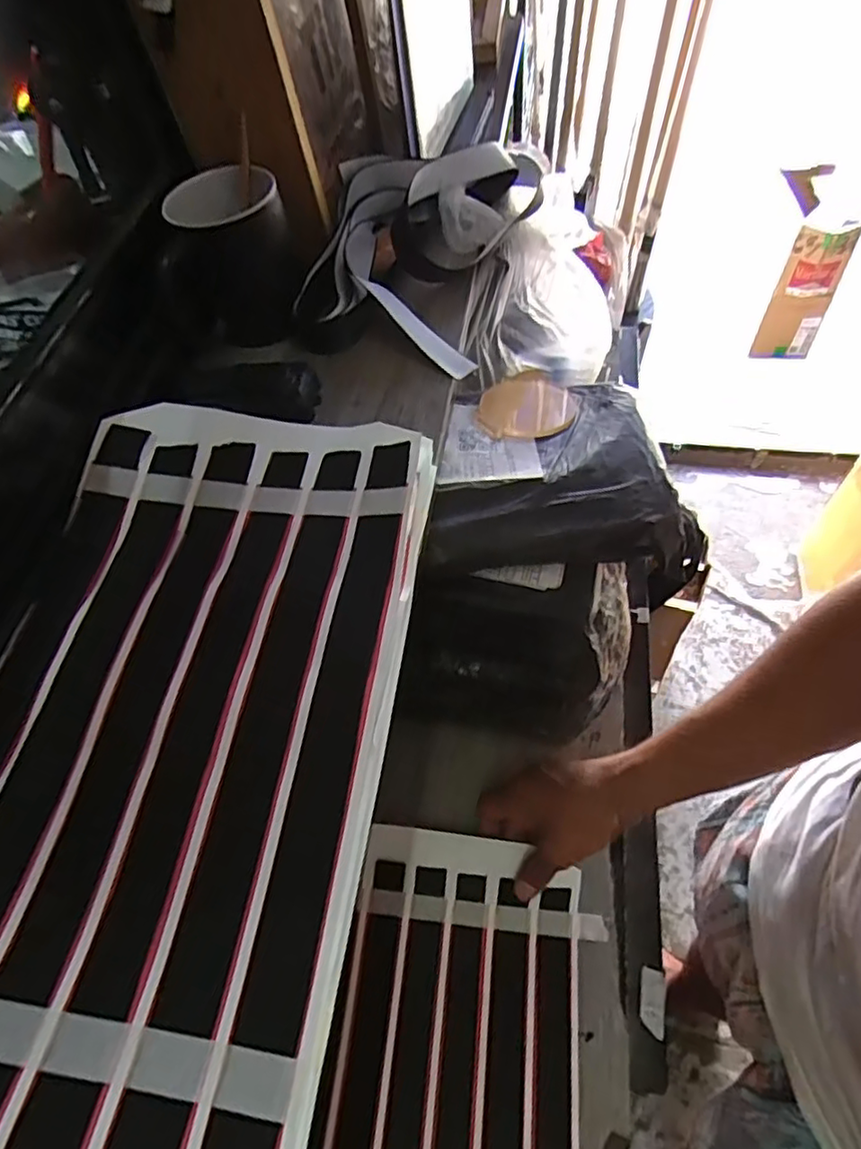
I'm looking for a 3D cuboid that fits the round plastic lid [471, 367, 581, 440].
[{"bbox_3d":[0.074,-0.130,0.487,0.072,0.012,0.082,39,68,25],"label":"round plastic lid"}]

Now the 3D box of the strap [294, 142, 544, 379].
[{"bbox_3d":[-0.010,-0.277,0.508,0.156,0.055,0.251,14,60,13],"label":"strap"}]

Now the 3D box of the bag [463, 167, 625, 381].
[{"bbox_3d":[0.112,-0.257,0.586,0.123,0.136,0.162,14,60,13],"label":"bag"}]

